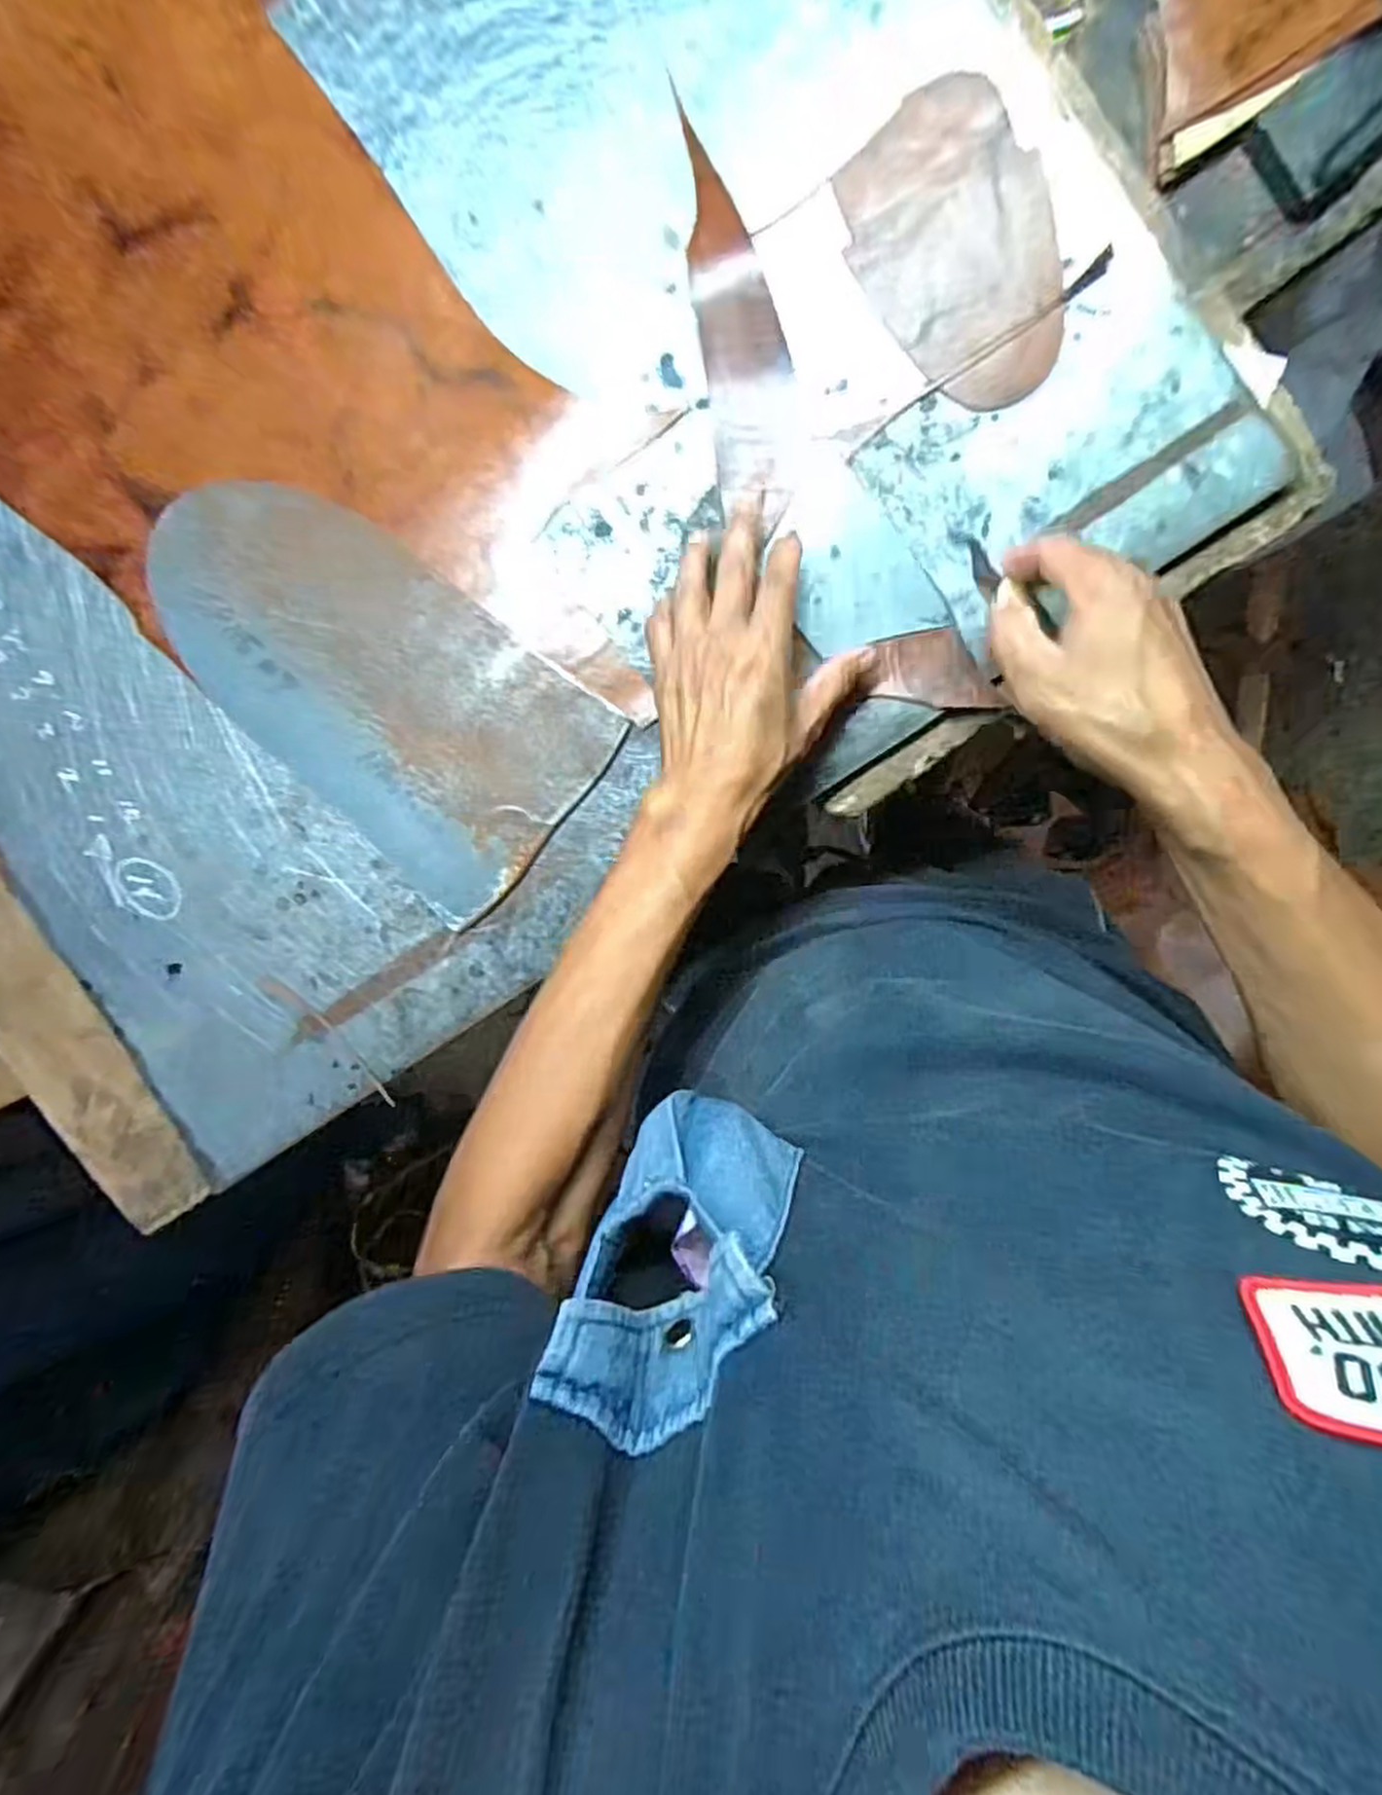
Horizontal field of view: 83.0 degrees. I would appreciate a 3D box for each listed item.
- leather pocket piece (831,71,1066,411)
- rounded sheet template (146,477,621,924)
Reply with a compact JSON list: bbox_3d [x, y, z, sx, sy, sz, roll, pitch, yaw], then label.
[{"bbox_3d":[0.147,-0.347,0.419,0.098,0.004,0.156,-32,93,13],"label":"leather pocket piece"},{"bbox_3d":[-0.197,-0.129,0.471,0.286,0.010,0.157,39,98,-5],"label":"rounded sheet template"}]

